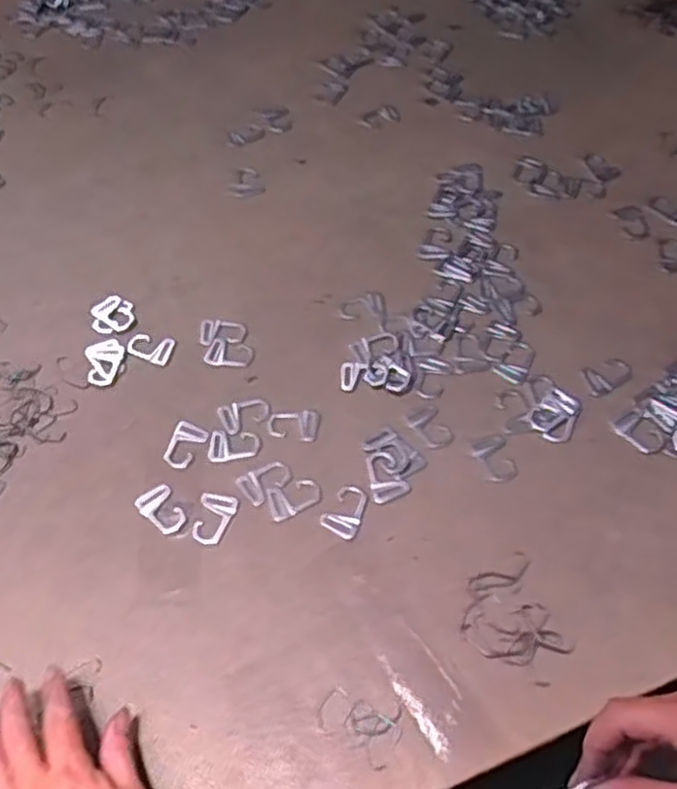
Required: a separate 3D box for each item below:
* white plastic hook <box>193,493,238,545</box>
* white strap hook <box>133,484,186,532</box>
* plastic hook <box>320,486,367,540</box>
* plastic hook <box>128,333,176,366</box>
[{"bbox_3d":[-0.097,0.097,0.592,0.029,0.004,0.042,6,56,8],"label":"white plastic hook"},{"bbox_3d":[-0.139,0.092,0.596,0.028,0.005,0.040,-31,60,-17],"label":"white strap hook"},{"bbox_3d":[0.007,0.090,0.589,0.030,0.004,0.042,27,61,20],"label":"plastic hook"},{"bbox_3d":[-0.171,-0.044,0.689,0.042,0.004,0.029,13,58,12],"label":"plastic hook"}]

